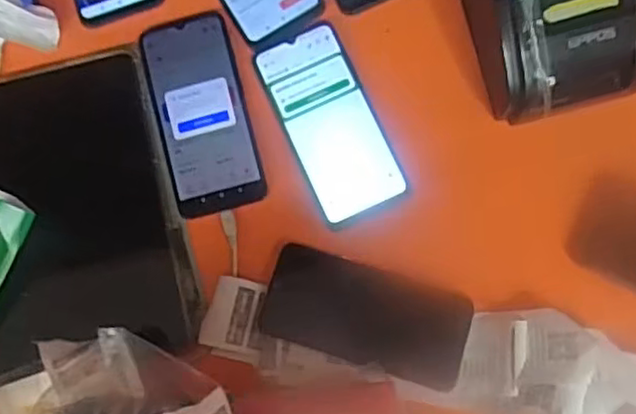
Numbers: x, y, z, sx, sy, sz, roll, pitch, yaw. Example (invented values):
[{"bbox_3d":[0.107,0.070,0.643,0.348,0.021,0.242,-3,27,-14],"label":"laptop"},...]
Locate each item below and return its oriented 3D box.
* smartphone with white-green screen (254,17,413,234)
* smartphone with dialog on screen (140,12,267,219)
[{"bbox_3d":[0.011,-0.070,0.552,0.073,0.004,0.161,-24,81,-1],"label":"smartphone with white-green screen"},{"bbox_3d":[-0.095,-0.078,0.558,0.074,0.007,0.163,-14,81,0],"label":"smartphone with dialog on screen"}]

